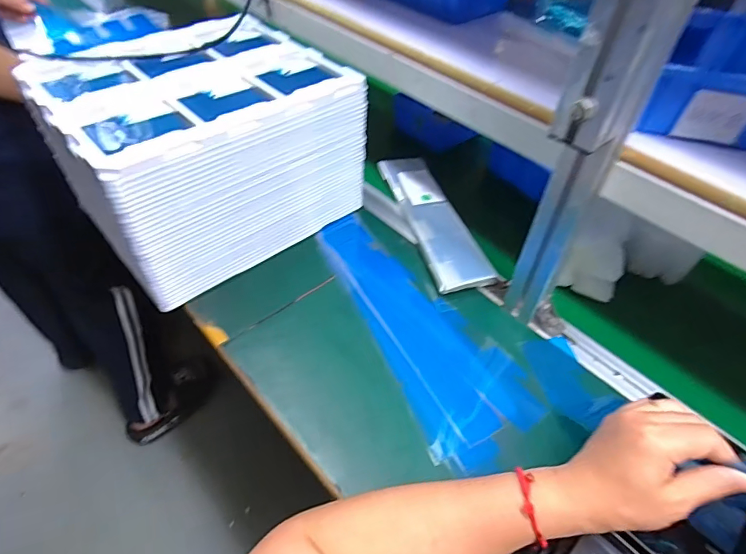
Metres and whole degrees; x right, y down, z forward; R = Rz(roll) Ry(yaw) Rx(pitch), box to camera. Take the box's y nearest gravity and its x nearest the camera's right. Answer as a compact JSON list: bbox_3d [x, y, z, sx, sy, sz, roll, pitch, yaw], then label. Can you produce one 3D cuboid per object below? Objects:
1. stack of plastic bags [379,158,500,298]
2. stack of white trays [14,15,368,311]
[{"bbox_3d":[0.085,-0.088,0.660,0.078,0.030,0.280,-10,49,-14],"label":"stack of plastic bags"},{"bbox_3d":[-0.218,-0.175,0.599,0.320,0.197,0.269,-33,58,-30],"label":"stack of white trays"}]

